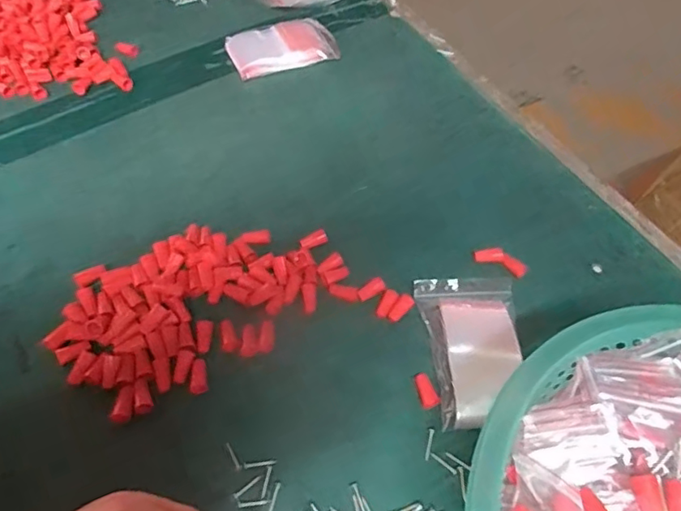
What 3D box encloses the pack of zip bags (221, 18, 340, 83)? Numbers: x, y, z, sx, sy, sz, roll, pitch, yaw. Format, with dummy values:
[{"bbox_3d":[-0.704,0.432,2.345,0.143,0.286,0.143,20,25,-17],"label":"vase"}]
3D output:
[{"bbox_3d":[-0.063,-0.229,0.603,0.115,0.024,0.062,-17,57,-16],"label":"pack of zip bags"}]

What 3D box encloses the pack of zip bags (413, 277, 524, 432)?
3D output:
[{"bbox_3d":[0.101,0.066,0.403,0.076,0.019,0.114,-3,54,-7],"label":"pack of zip bags"}]

